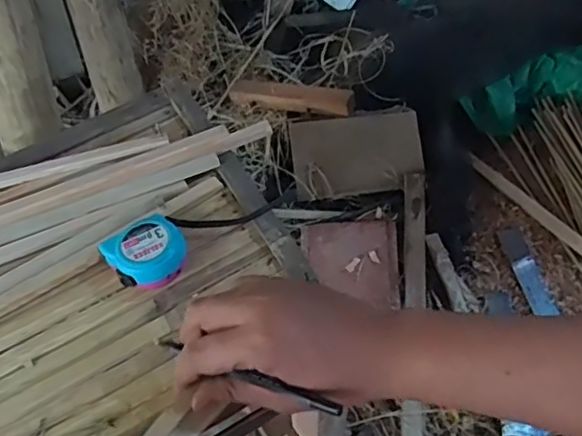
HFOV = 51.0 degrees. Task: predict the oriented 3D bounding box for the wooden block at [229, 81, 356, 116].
[{"bbox_3d":[-0.004,-0.192,0.971,0.218,0.037,0.033,12,53,26],"label":"wooden block"}]

